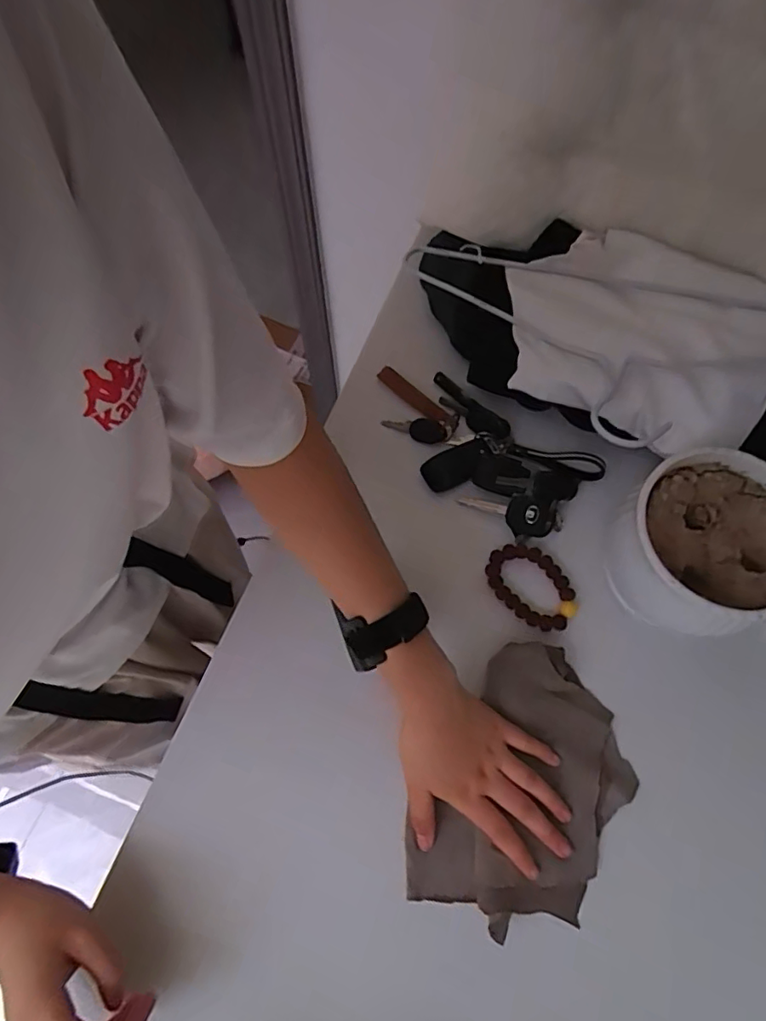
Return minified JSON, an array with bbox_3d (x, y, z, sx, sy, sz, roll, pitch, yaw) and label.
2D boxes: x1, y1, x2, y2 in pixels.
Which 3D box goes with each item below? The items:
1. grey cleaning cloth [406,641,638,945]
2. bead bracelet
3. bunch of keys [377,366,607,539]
[{"bbox_3d":[0.114,0.215,0.423,0.131,0.020,0.202,29,71,11],"label":"grey cleaning cloth"},{"bbox_3d":[0.133,0.067,0.492,0.086,0.008,0.059,41,73,15],"label":"bead bracelet"},{"bbox_3d":[0.084,-0.064,0.542,0.225,0.029,0.100,36,72,14],"label":"bunch of keys"}]

